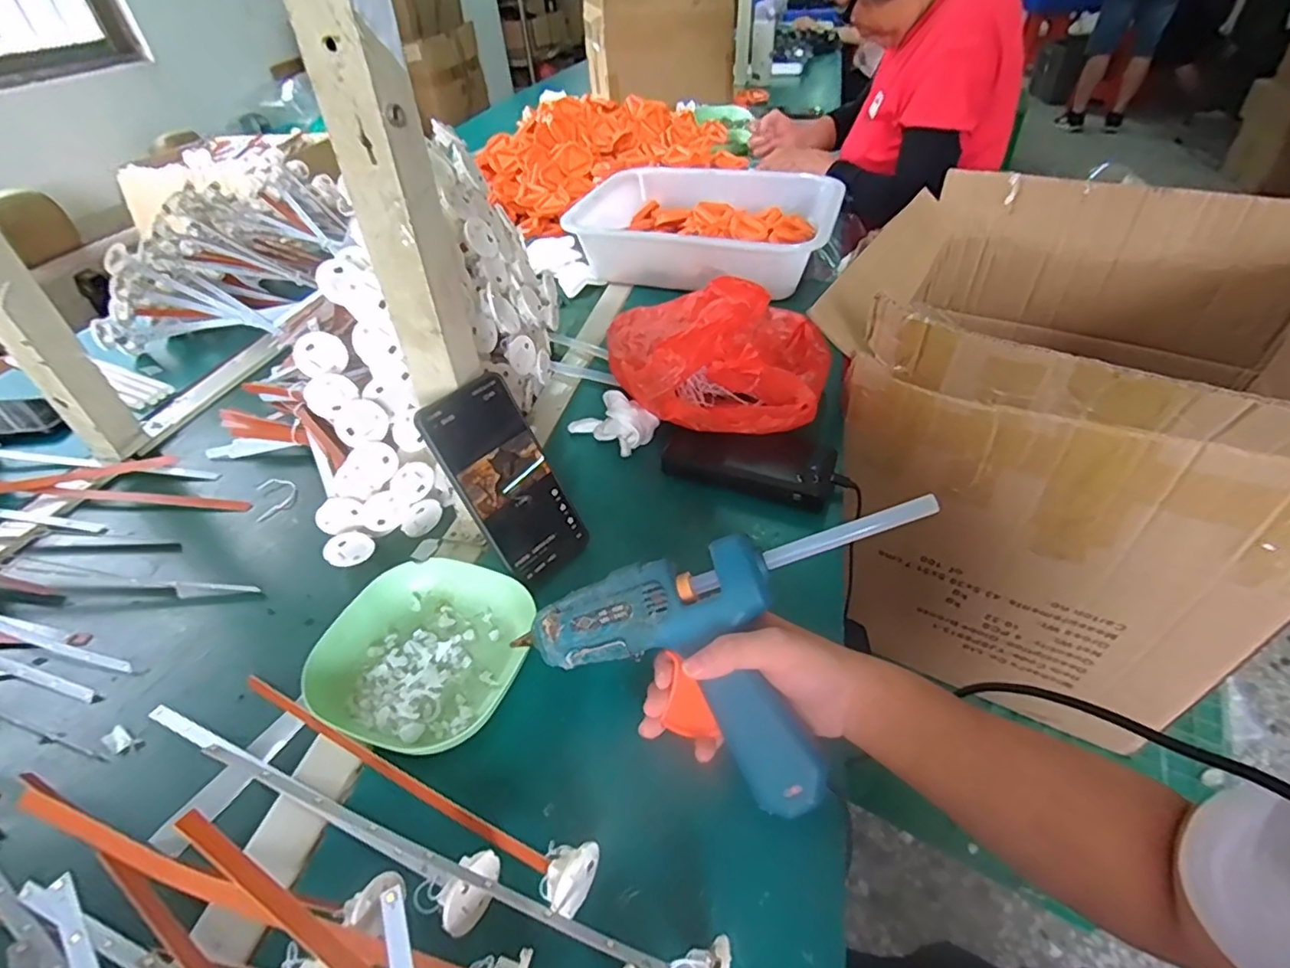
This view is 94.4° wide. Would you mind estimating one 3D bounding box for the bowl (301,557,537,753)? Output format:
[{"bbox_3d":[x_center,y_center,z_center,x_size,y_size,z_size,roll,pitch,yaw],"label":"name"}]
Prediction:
[{"bbox_3d":[-0.158,0.120,0.434,0.131,0.037,0.137,10,44,15],"label":"bowl"}]

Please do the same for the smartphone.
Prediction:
[{"bbox_3d":[-0.105,0.000,0.472,0.010,0.162,0.077,-4,31,49],"label":"smartphone"}]

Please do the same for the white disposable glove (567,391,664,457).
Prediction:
[{"bbox_3d":[-0.033,-0.066,0.618,0.089,0.051,0.048,28,51,31],"label":"white disposable glove"}]

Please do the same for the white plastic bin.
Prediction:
[{"bbox_3d":[0.089,-0.394,0.923,0.379,0.094,0.311,6,43,12],"label":"white plastic bin"}]

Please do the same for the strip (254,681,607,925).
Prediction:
[{"bbox_3d":[-0.161,0.177,0.374,0.292,0.041,0.033,17,46,22],"label":"strip"}]

